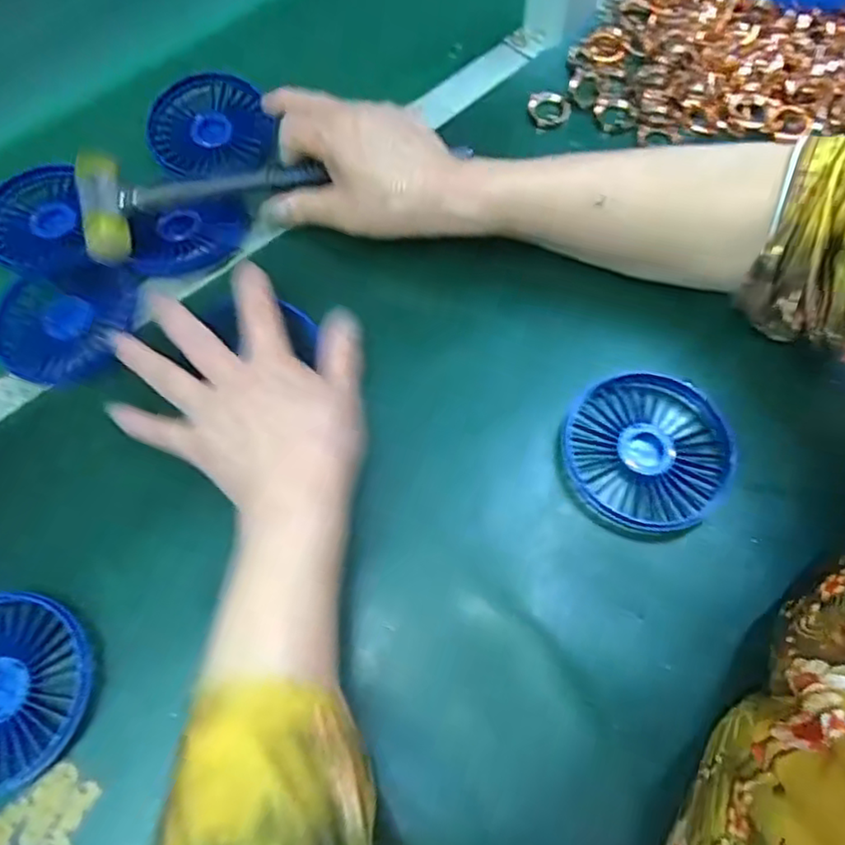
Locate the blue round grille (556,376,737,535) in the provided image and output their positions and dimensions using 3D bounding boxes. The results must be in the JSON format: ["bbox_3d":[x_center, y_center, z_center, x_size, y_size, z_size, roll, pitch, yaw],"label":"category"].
[{"bbox_3d":[0.121,0.014,0.339,0.085,0.010,0.087,-1,66,2],"label":"blue round grille"}]

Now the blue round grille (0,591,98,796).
[{"bbox_3d":[-0.204,0.129,0.305,0.087,0.012,0.085,-1,66,2],"label":"blue round grille"}]

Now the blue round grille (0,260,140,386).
[{"bbox_3d":[-0.220,-0.061,0.385,0.088,0.007,0.079,-3,69,3],"label":"blue round grille"}]

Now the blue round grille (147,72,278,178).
[{"bbox_3d":[-0.152,-0.214,0.455,0.084,0.007,0.072,-16,94,-15],"label":"blue round grille"}]

